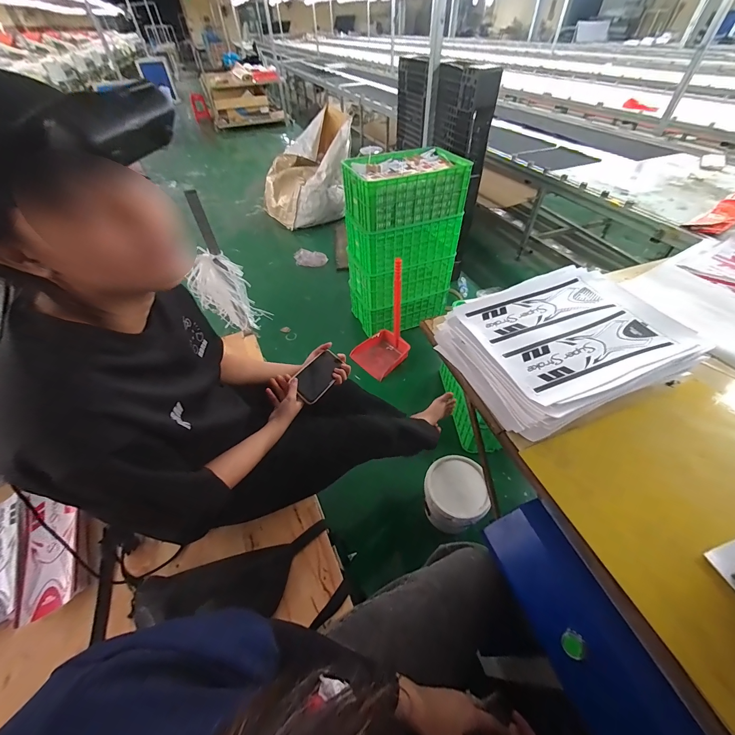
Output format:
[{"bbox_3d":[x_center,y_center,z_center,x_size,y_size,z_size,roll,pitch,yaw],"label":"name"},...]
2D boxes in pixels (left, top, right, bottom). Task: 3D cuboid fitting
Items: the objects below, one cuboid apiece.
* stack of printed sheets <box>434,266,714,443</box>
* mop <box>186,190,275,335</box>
[{"bbox_3d":[0.355,-0.048,0.585,0.357,0.083,0.280,-17,50,-13],"label":"stack of printed sheets"},{"bbox_3d":[-0.447,-0.277,0.985,0.205,0.443,0.131,-25,52,-19],"label":"mop"}]

